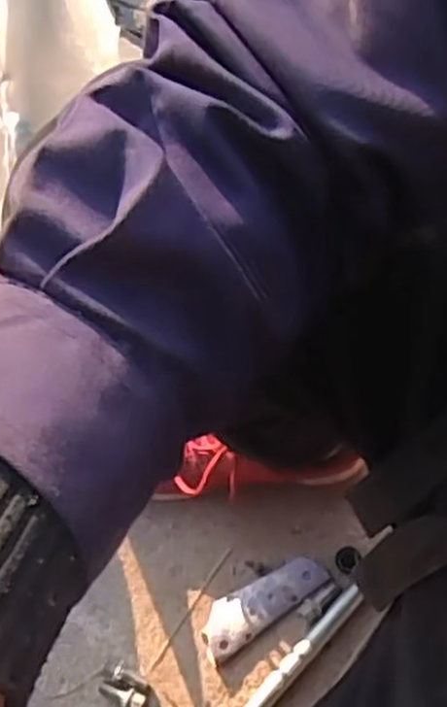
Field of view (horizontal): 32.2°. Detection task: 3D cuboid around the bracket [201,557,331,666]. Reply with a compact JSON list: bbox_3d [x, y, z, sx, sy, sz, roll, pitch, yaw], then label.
[{"bbox_3d":[0.038,0.254,0.790,0.143,0.011,0.047,-33,76,-12],"label":"bracket"}]

